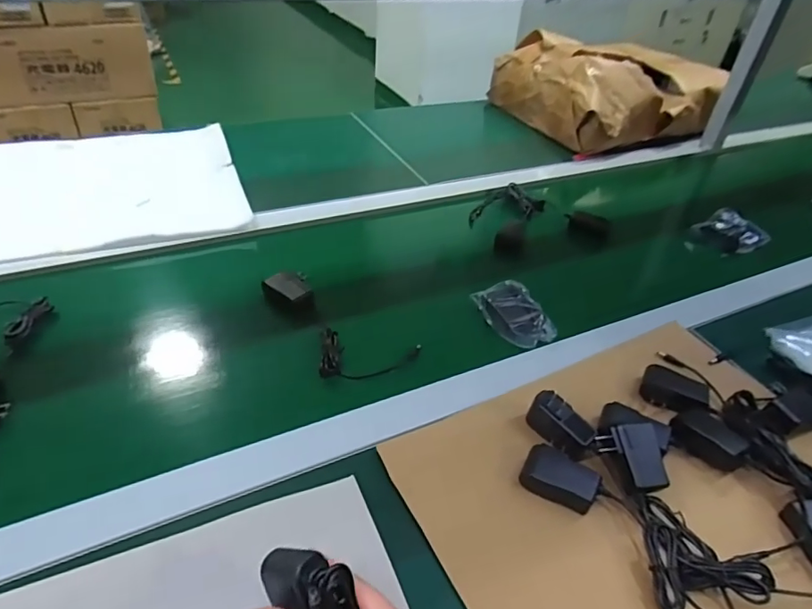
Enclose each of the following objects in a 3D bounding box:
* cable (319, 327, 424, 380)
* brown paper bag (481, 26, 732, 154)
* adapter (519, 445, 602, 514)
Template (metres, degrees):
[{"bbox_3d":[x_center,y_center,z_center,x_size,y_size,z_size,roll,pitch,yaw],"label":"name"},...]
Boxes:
[{"bbox_3d":[-0.049,0.060,0.689,0.135,0.038,0.064,-8,41,-17],"label":"cable"},{"bbox_3d":[0.502,-0.549,1.372,0.436,0.178,0.387,-15,44,-24],"label":"brown paper bag"},{"bbox_3d":[0.157,0.175,0.543,0.073,0.026,0.044,22,42,18],"label":"adapter"}]

